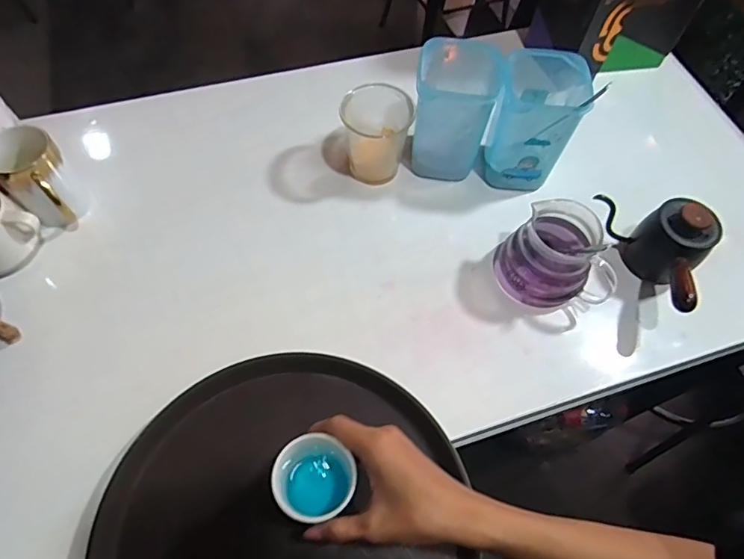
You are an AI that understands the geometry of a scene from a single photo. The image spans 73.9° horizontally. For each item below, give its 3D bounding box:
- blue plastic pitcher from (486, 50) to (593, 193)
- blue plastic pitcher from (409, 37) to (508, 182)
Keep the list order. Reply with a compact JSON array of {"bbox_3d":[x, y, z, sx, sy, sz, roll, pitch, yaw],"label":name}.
[{"bbox_3d":[0.202,-0.193,0.633,0.098,0.152,0.097,14,62,6],"label":"blue plastic pitcher"},{"bbox_3d":[0.101,-0.207,0.640,0.100,0.147,0.085,3,61,0],"label":"blue plastic pitcher"}]

